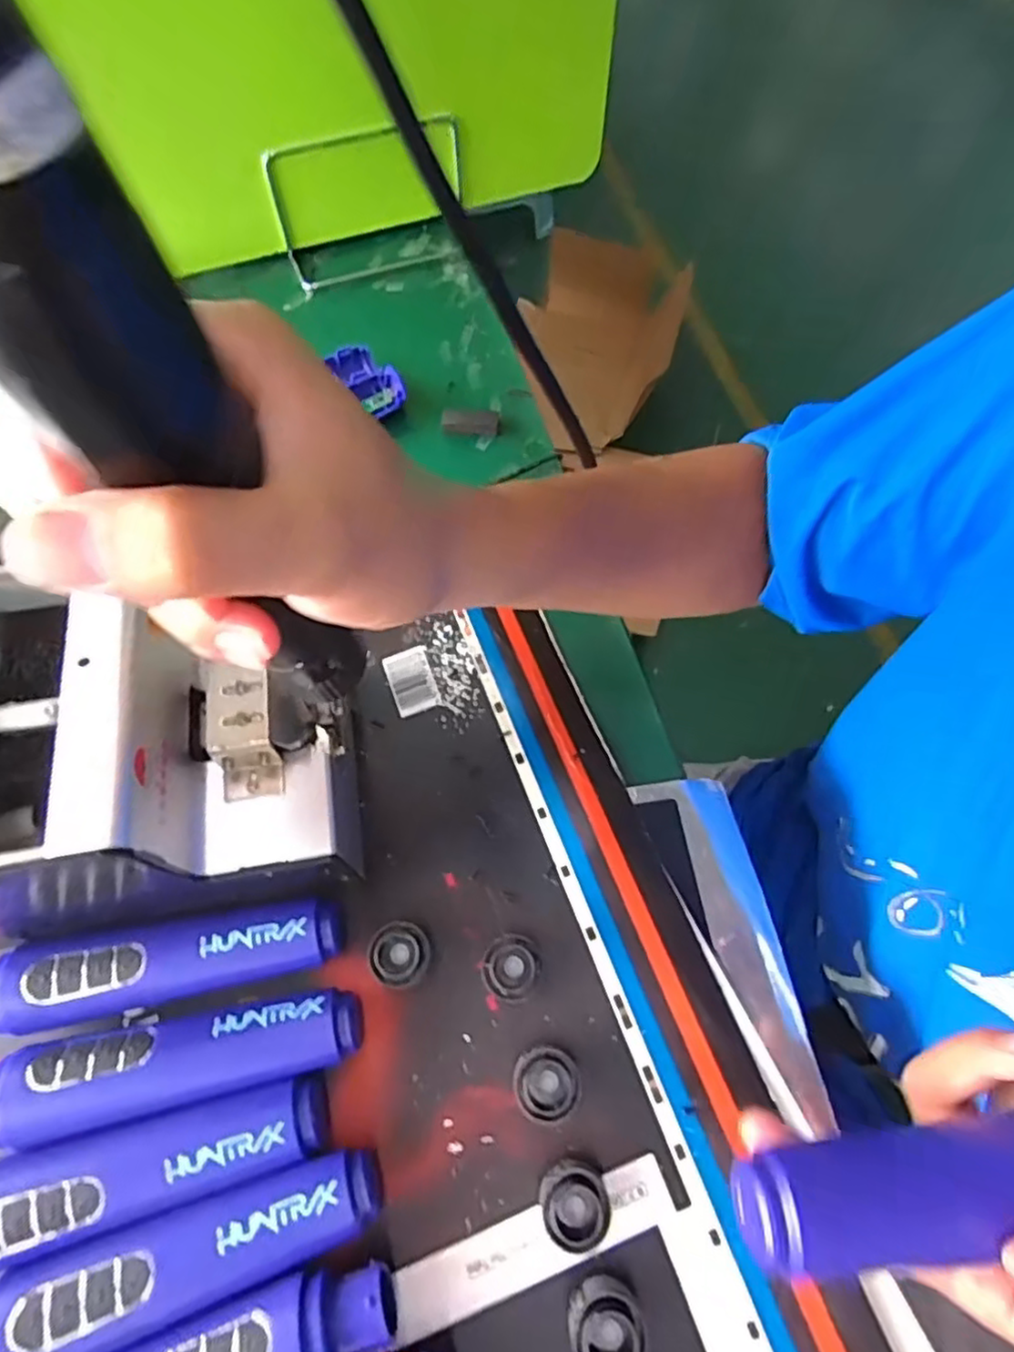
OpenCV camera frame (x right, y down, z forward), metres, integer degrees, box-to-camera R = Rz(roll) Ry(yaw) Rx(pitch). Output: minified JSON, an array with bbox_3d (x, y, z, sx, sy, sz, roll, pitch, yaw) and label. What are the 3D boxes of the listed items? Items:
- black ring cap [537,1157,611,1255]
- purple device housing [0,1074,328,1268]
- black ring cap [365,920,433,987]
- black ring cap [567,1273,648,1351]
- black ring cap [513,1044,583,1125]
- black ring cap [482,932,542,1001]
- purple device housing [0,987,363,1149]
[{"bbox_3d":[0.028,0.223,0.289,0.027,0.028,0.025,0,65,1],"label":"black ring cap"},{"bbox_3d":[-0.165,0.210,0.288,0.172,0.036,0.035,-13,65,-5],"label":"purple device housing"},{"bbox_3d":[-0.052,0.135,0.331,0.028,0.024,0.029,0,65,1],"label":"black ring cap"},{"bbox_3d":[0.040,0.260,0.273,0.029,0.023,0.028,0,65,1],"label":"black ring cap"},{"bbox_3d":[0.018,0.185,0.310,0.030,0.022,0.027,10,65,5],"label":"black ring cap"},{"bbox_3d":[0.002,0.140,0.329,0.027,0.024,0.028,0,65,1],"label":"black ring cap"},{"bbox_3d":[-0.154,0.173,0.306,0.172,0.032,0.036,-11,65,-4],"label":"purple device housing"}]

